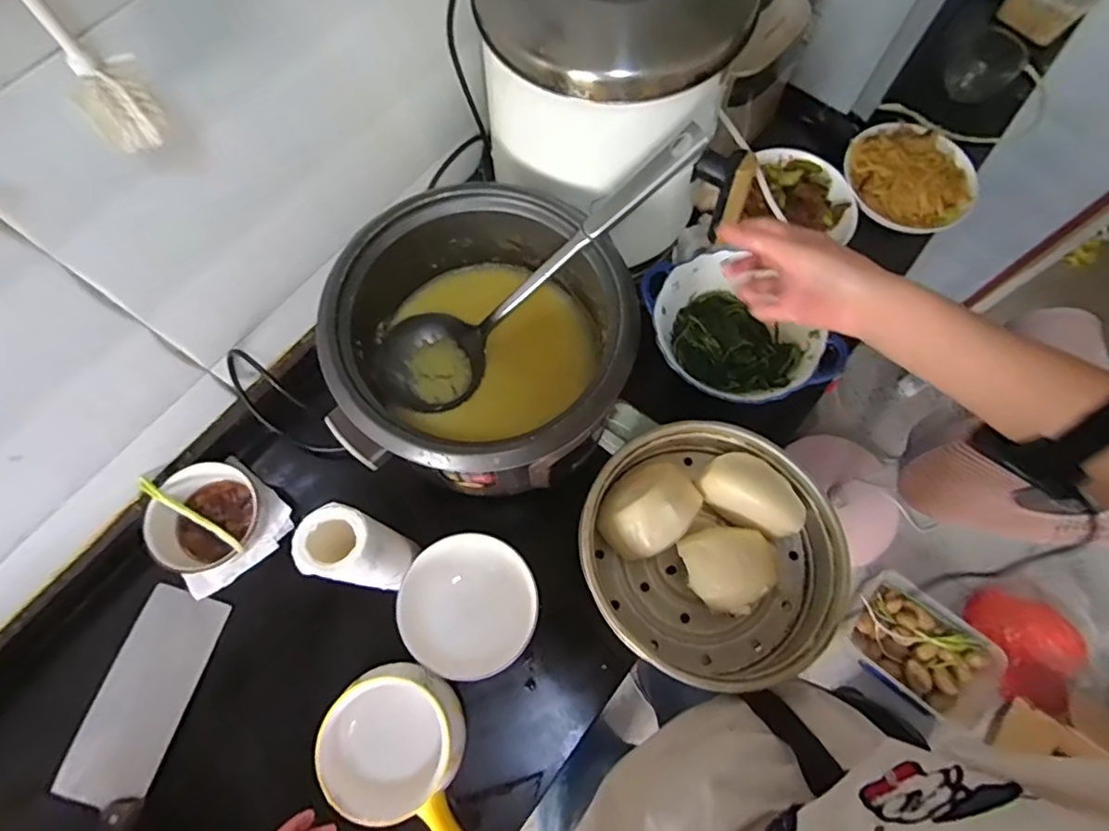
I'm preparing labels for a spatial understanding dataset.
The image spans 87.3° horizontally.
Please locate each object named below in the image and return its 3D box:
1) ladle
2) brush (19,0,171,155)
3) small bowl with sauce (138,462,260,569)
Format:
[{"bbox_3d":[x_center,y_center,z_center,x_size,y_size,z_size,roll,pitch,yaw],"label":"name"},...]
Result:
[{"bbox_3d":[-0.013,-0.132,0.567,0.367,0.081,0.101,-34,73,19],"label":"ladle"},{"bbox_3d":[-0.258,-0.212,0.275,0.035,0.206,0.028,-35,75,-12],"label":"brush"},{"bbox_3d":[-0.383,0.109,0.646,0.108,0.055,0.100,0,71,-1],"label":"small bowl with sauce"}]

